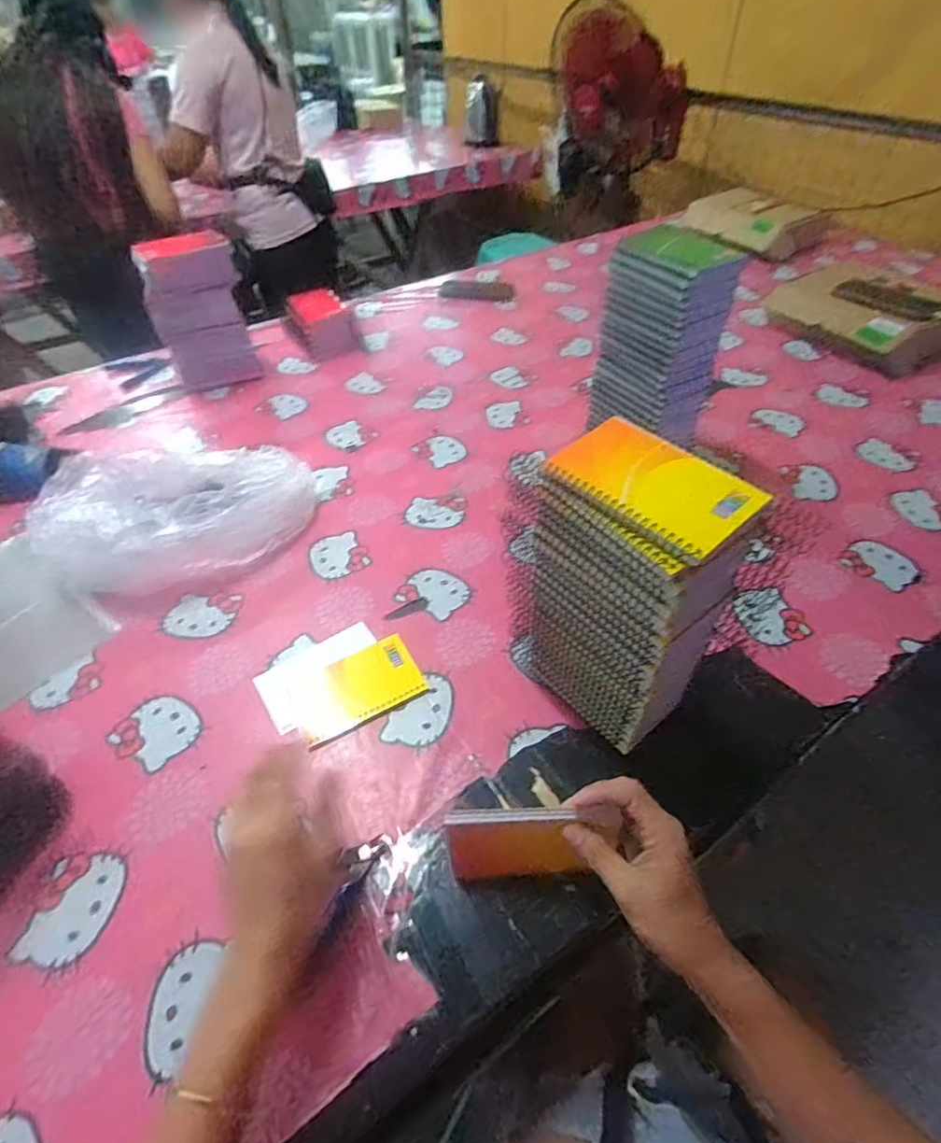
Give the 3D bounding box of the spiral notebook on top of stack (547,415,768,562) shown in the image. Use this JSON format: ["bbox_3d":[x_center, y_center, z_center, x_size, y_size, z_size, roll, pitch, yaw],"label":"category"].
[{"bbox_3d":[0.125,-0.063,0.382,0.086,0.011,0.129,-32,54,-25],"label":"spiral notebook on top of stack"}]

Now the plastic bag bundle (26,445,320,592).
[{"bbox_3d":[-0.362,-0.074,0.714,0.306,0.105,0.172,-12,47,-7],"label":"plastic bag bundle"}]

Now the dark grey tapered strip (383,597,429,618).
[{"bbox_3d":[-0.074,0.043,0.655,0.052,0.004,0.016,-18,48,-13],"label":"dark grey tapered strip"}]

